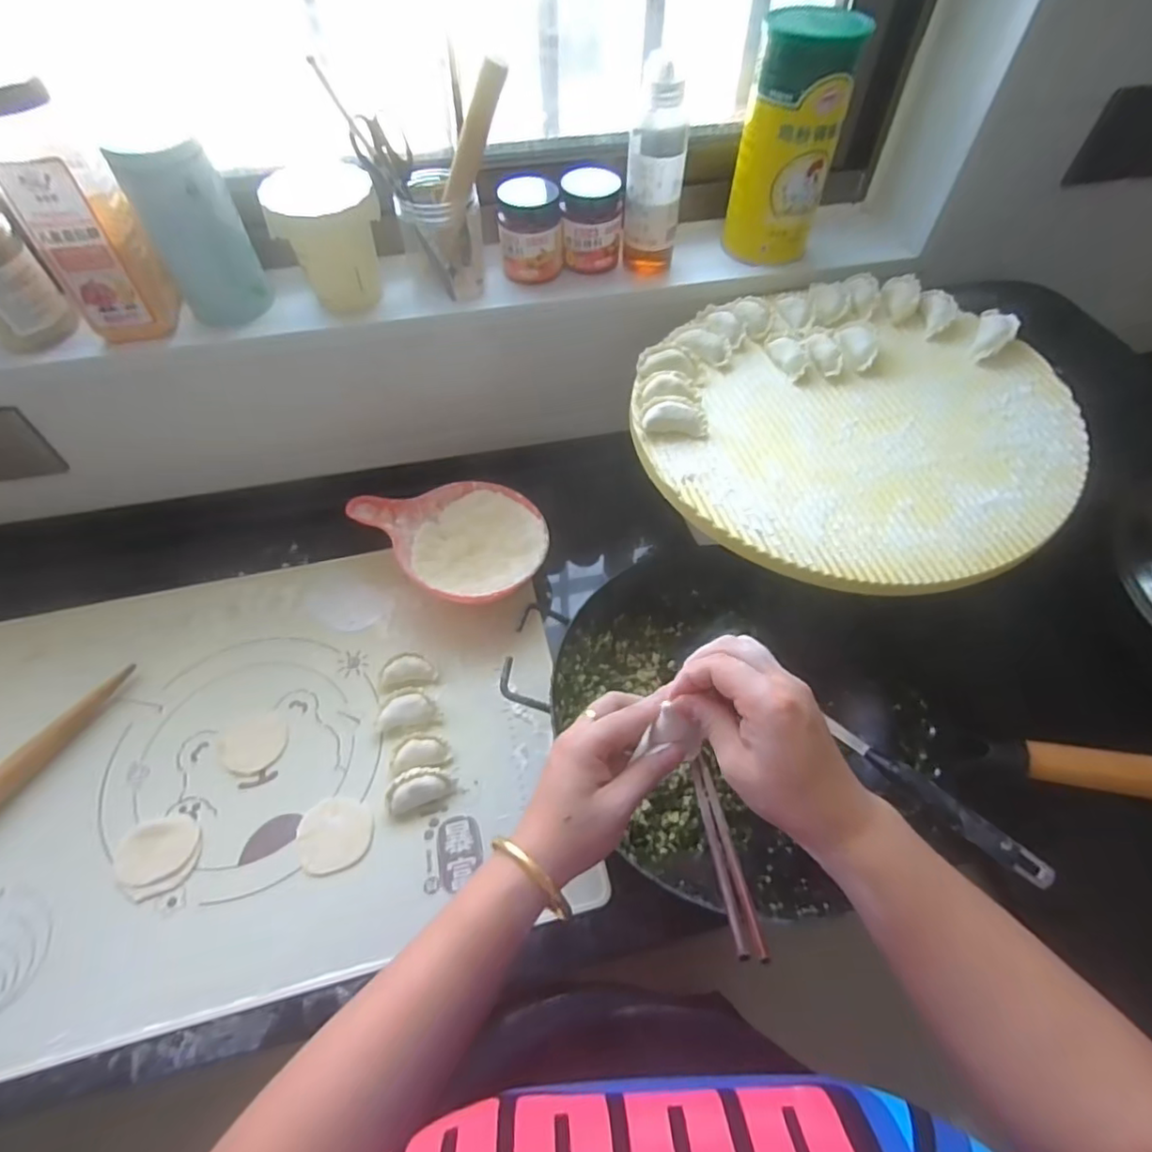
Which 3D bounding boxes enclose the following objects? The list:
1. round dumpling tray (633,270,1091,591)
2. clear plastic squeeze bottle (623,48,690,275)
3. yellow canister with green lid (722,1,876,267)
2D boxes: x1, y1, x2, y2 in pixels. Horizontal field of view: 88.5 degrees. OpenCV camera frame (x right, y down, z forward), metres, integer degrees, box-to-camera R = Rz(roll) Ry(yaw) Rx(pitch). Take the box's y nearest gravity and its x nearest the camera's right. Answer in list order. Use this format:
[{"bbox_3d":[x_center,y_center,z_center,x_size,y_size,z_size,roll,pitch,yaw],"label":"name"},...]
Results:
[{"bbox_3d":[0.257,-0.159,0.557,0.374,0.026,0.381,-1,59,2],"label":"round dumpling tray"},{"bbox_3d":[0.083,-0.411,0.620,0.062,0.178,0.044,9,55,3],"label":"clear plastic squeeze bottle"},{"bbox_3d":[0.229,-0.466,0.643,0.100,0.210,0.104,12,57,8],"label":"yellow canister with green lid"}]

